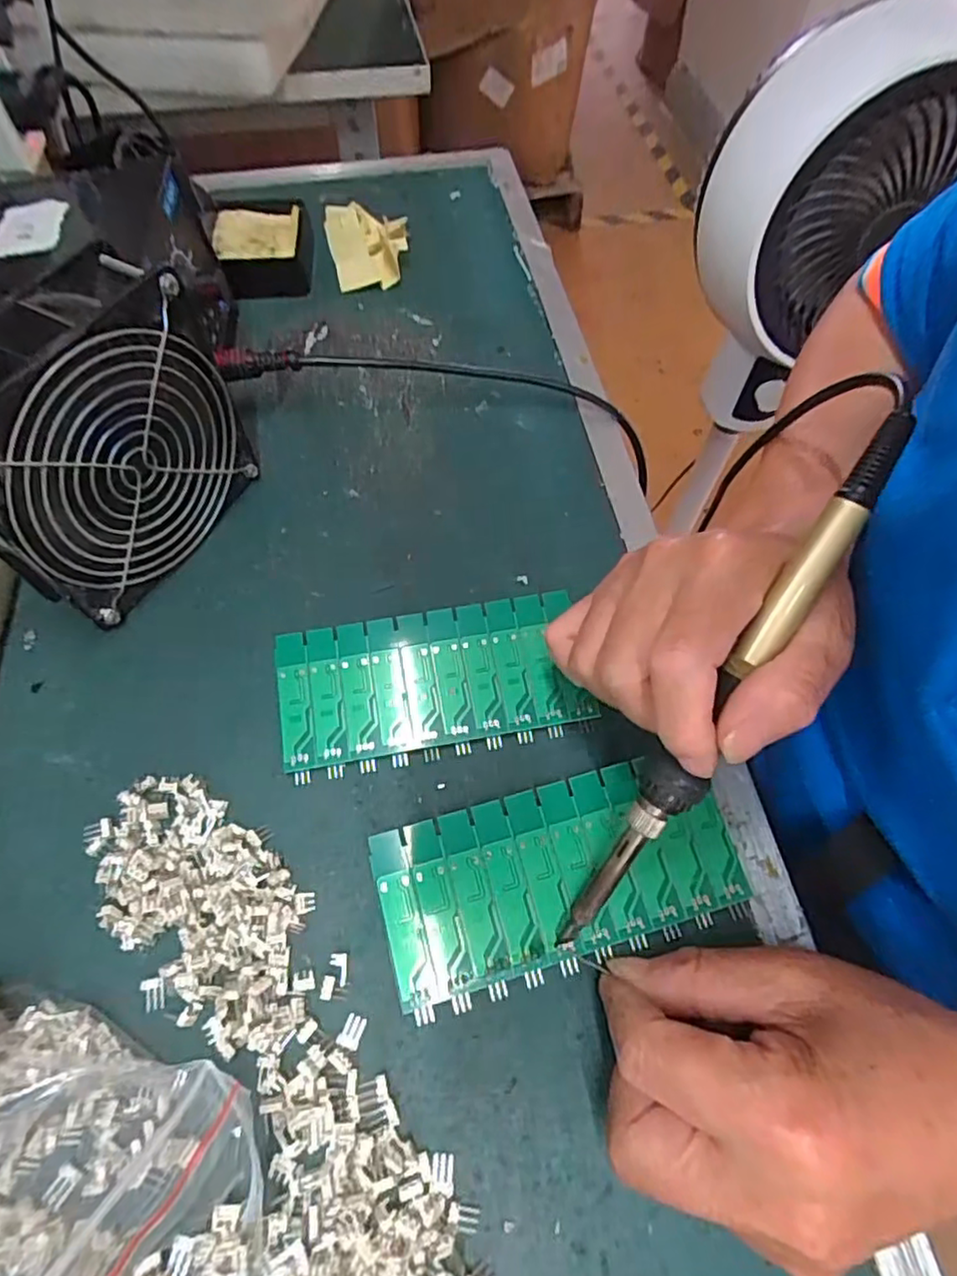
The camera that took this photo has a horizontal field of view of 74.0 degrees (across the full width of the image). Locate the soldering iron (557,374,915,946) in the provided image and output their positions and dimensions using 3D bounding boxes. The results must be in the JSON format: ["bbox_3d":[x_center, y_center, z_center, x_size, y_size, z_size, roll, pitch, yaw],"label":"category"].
[{"bbox_3d":[0.081,0.024,0.213,0.020,0.013,0.204,33,102,21],"label":"soldering iron"}]

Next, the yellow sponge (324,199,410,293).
[{"bbox_3d":[-0.075,-0.269,0.437,0.053,0.028,0.065,-8,61,-5],"label":"yellow sponge"}]

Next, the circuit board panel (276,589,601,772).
[{"bbox_3d":[-0.021,0.017,0.288,0.133,0.015,0.061,-9,58,-5],"label":"circuit board panel"}]

